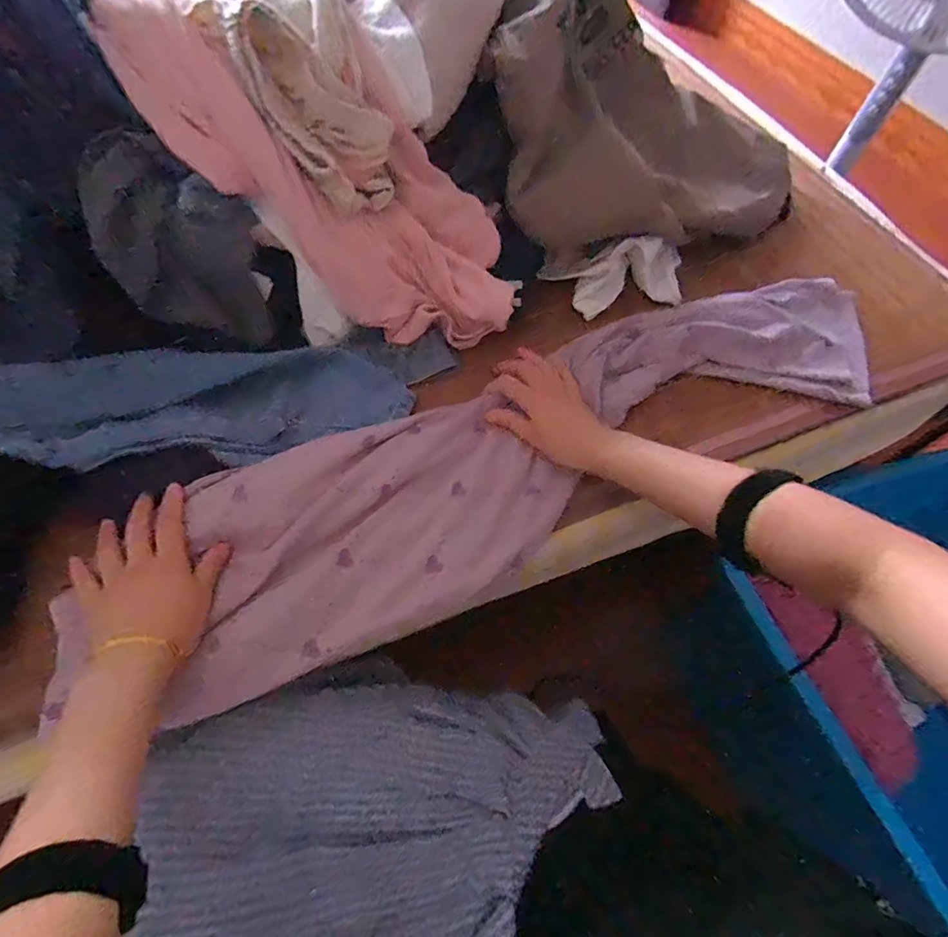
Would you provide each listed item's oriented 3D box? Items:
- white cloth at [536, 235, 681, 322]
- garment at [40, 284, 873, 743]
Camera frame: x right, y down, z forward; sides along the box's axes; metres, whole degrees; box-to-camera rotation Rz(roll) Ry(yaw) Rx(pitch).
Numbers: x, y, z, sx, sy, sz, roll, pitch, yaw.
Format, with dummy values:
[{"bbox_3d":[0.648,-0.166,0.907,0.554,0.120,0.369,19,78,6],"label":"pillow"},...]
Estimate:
[{"bbox_3d":[0.176,-0.234,0.606,0.180,0.044,0.083,-6,61,-5],"label":"white cloth"},{"bbox_3d":[0.050,-0.020,0.484,0.809,0.041,0.182,-27,65,-16],"label":"garment"}]

